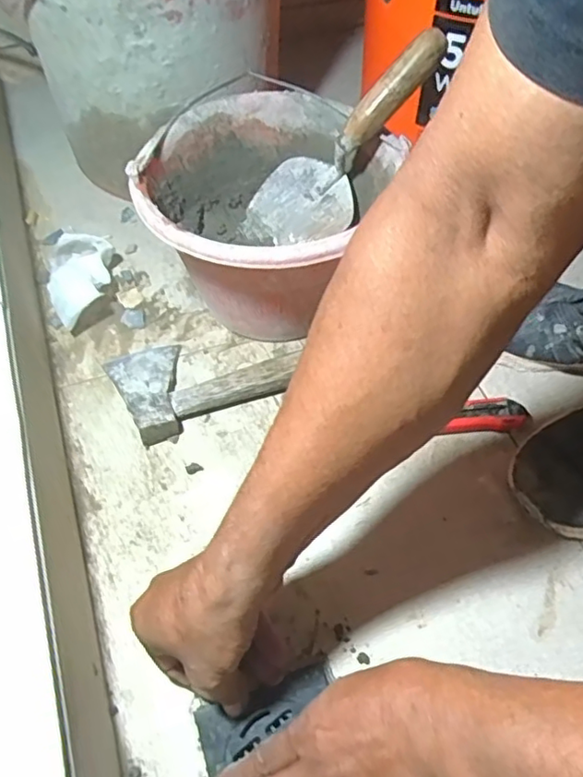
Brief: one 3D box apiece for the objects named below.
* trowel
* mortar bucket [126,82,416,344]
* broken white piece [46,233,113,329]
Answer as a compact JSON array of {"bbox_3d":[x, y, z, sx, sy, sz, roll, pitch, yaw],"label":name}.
[{"bbox_3d":[0.053,-0.228,0.577,0.069,0.243,0.082,15,45,-42],"label":"trowel"},{"bbox_3d":[-0.022,-0.157,0.601,0.230,0.162,0.239,32,60,18],"label":"mortar bucket"},{"bbox_3d":[-0.222,-0.110,0.636,0.064,0.044,0.108,-9,57,-8],"label":"broken white piece"}]

